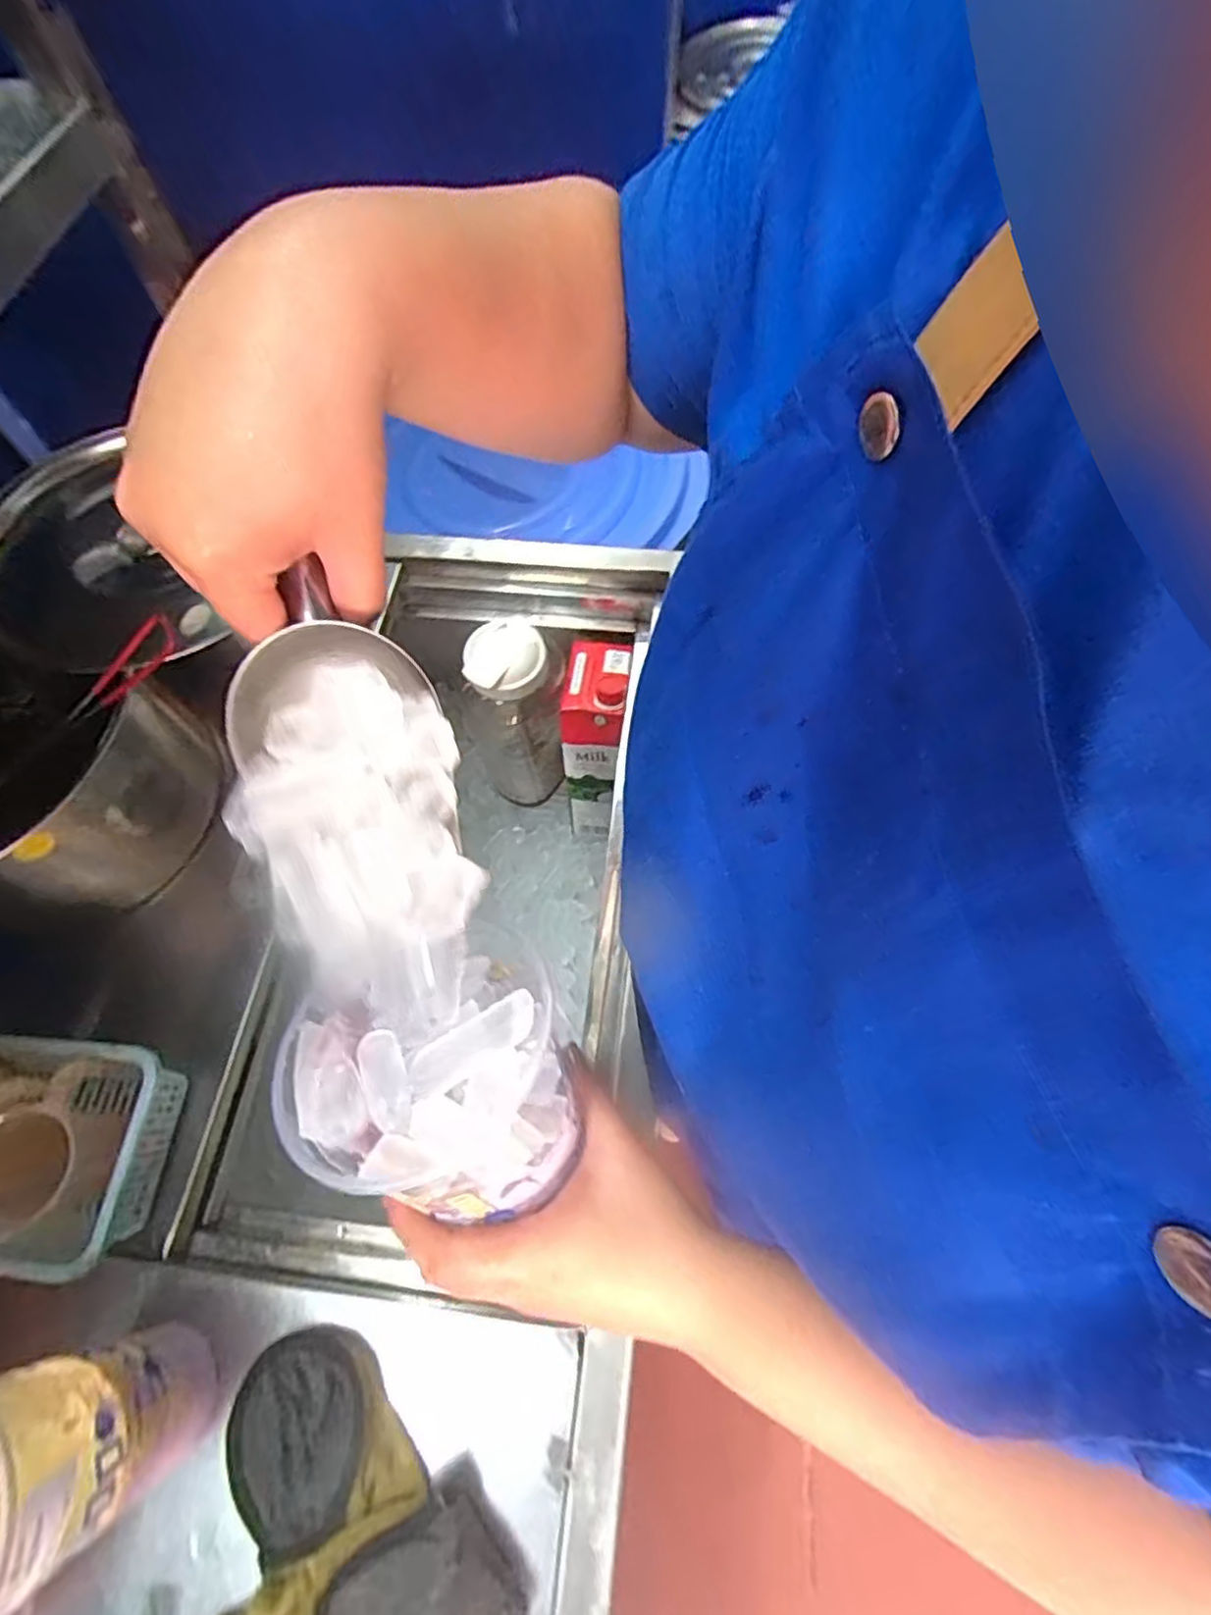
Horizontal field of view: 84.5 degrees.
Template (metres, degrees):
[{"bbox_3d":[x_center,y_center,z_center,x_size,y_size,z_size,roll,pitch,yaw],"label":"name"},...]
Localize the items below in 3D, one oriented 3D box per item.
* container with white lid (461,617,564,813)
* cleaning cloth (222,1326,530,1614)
[{"bbox_3d":[-0.087,-0.081,0.653,0.077,0.238,0.065,-16,67,-6],"label":"container with white lid"},{"bbox_3d":[-0.122,0.352,0.318,0.150,0.047,0.155,-4,66,-1],"label":"cleaning cloth"}]

